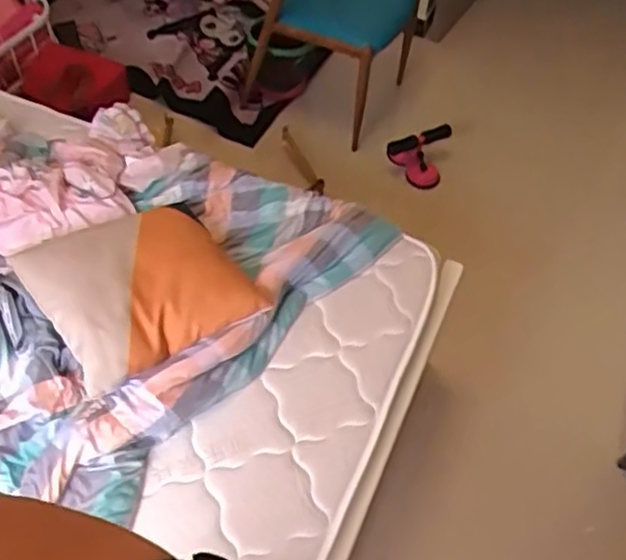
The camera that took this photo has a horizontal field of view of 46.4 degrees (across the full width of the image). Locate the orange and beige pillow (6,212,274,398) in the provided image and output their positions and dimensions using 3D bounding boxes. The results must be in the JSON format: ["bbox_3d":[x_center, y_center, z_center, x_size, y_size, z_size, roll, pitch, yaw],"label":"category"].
[{"bbox_3d":[-0.379,-0.012,1.534,0.375,0.144,0.421,-30,62,-21],"label":"orange and beige pillow"}]

